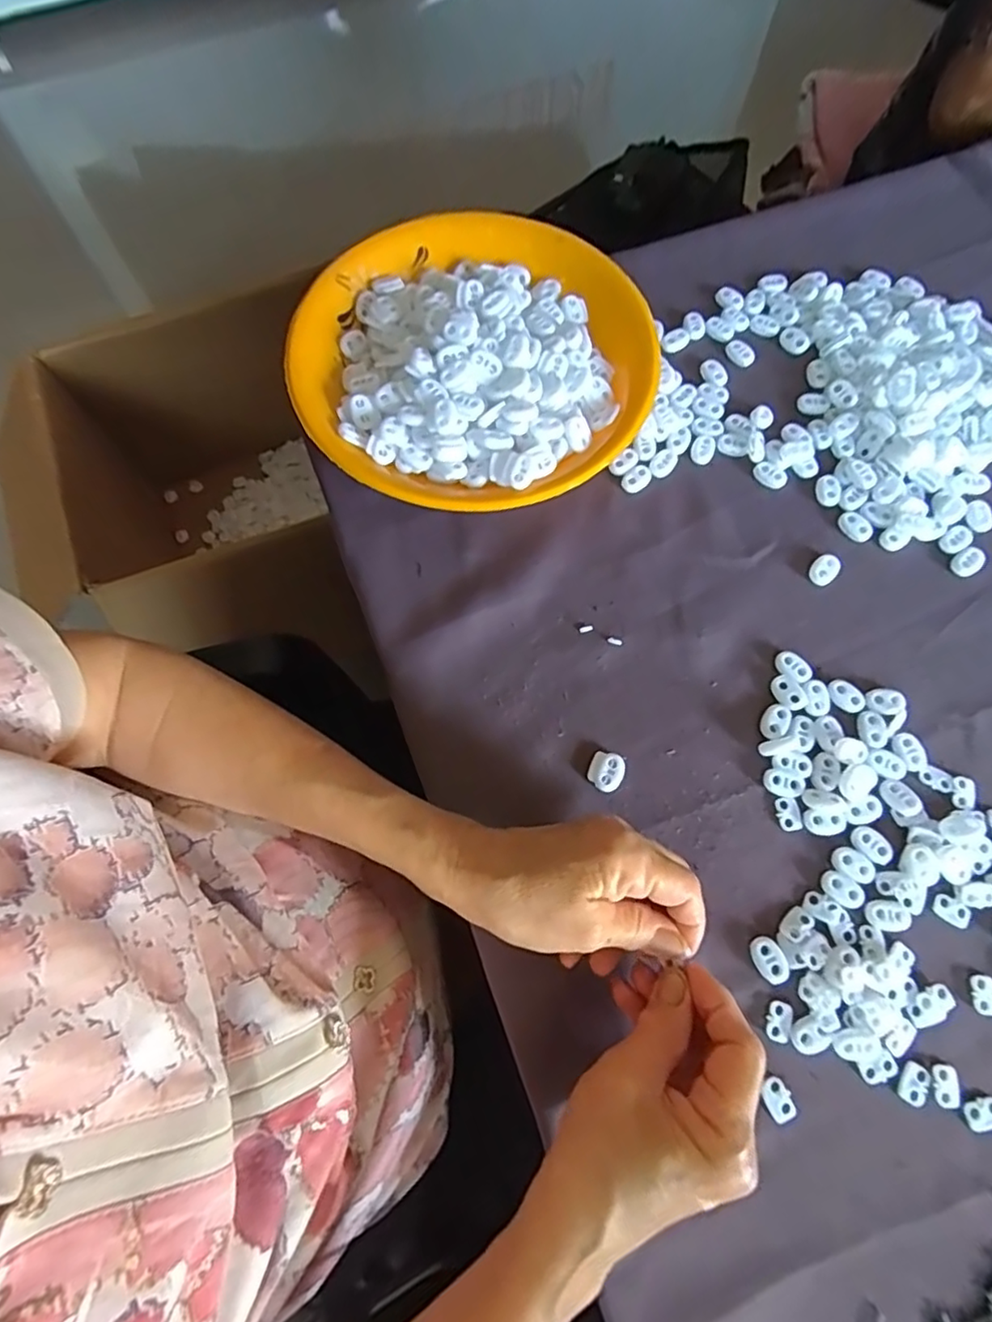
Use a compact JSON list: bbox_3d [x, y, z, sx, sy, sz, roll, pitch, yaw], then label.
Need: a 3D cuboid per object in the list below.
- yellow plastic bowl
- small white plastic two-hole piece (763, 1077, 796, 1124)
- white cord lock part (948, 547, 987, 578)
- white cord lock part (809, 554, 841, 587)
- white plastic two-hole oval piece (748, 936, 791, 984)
[{"bbox_3d":[-0.012,-0.206,0.416,0.234,0.046,0.240,0,71,0],"label":"yellow plastic bowl"},{"bbox_3d":[0.140,0.218,0.300,0.014,0.004,0.017,-27,74,-9],"label":"small white plastic two-hole piece"},{"bbox_3d":[0.306,-0.064,0.392,0.025,0.004,0.016,-30,74,-10],"label":"white cord lock part"},{"bbox_3d":[0.213,-0.059,0.391,0.023,0.006,0.016,-42,77,-13],"label":"white cord lock part"},{"bbox_3d":[0.145,0.159,0.321,0.015,0.004,0.023,-21,73,-7],"label":"white plastic two-hole oval piece"}]

